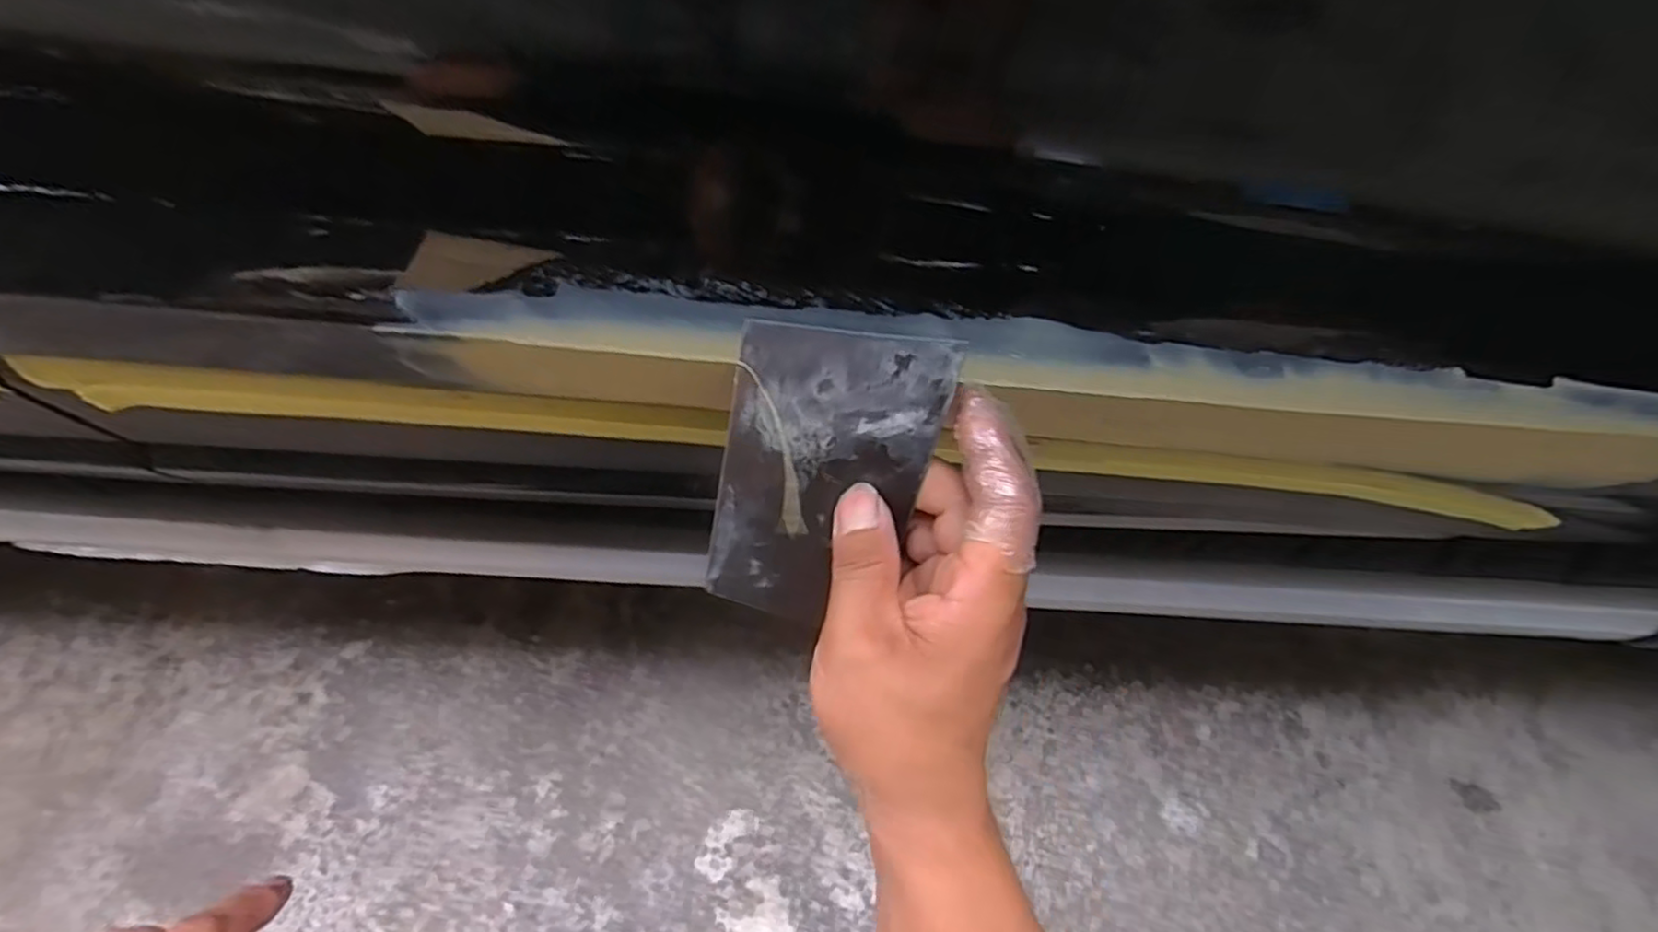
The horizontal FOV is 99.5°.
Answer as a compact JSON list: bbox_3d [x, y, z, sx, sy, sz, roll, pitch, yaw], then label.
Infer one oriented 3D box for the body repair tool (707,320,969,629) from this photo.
[{"bbox_3d":[-0.006,0.010,0.264,0.073,0.136,0.009,17,33,4],"label":"body repair tool"}]

